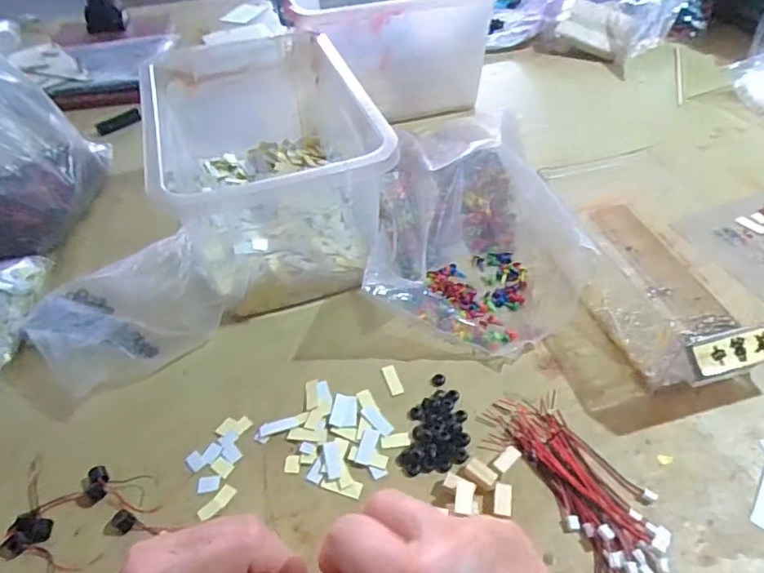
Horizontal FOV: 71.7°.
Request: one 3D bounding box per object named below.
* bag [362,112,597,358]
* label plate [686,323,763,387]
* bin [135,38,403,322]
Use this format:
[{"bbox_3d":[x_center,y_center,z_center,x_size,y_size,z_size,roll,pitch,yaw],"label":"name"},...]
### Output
[{"bbox_3d":[0.090,-0.054,0.477,0.186,0.091,0.215,4,47,6],"label":"bag"},{"bbox_3d":[0.265,0.039,0.370,0.117,0.005,0.028,-14,74,-9],"label":"label plate"},{"bbox_3d":[-0.118,-0.134,0.526,0.184,0.132,0.302,-15,48,-11],"label":"bin"}]

